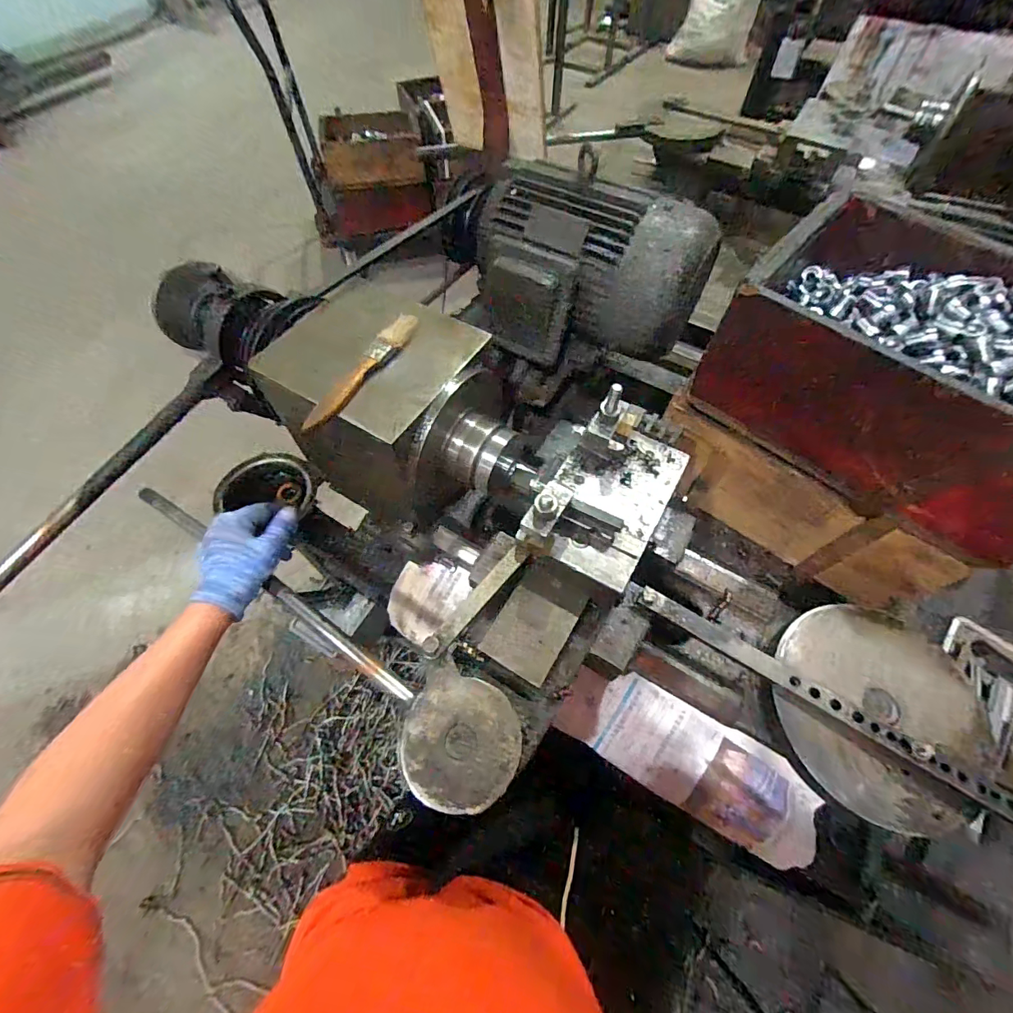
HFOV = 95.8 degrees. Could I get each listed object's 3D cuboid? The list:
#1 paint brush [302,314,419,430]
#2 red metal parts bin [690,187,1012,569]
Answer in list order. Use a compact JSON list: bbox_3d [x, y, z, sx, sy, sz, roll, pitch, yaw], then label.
[{"bbox_3d":[-0.127,-0.123,0.406,0.021,0.012,0.147,27,64,14],"label":"paint brush"},{"bbox_3d":[0.425,-0.134,0.487,0.324,0.163,0.226,40,67,19],"label":"red metal parts bin"}]

